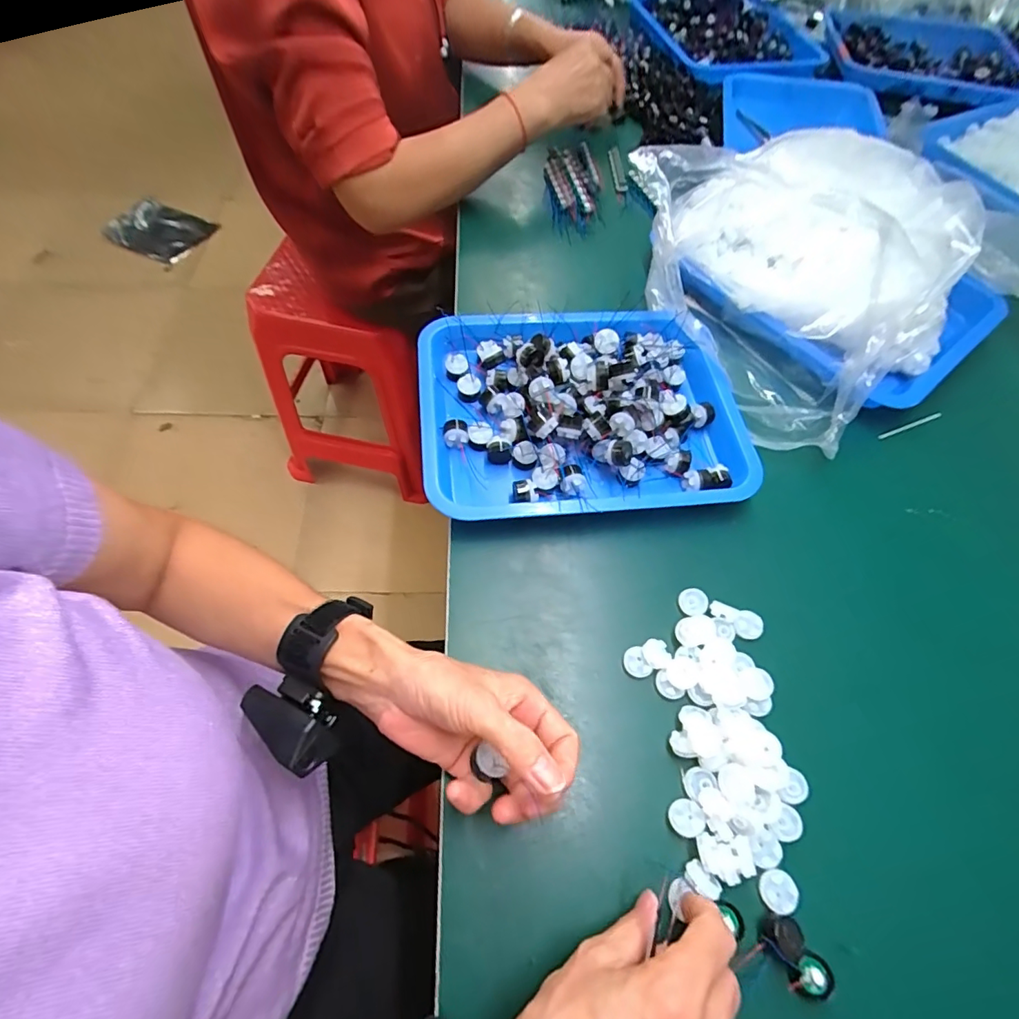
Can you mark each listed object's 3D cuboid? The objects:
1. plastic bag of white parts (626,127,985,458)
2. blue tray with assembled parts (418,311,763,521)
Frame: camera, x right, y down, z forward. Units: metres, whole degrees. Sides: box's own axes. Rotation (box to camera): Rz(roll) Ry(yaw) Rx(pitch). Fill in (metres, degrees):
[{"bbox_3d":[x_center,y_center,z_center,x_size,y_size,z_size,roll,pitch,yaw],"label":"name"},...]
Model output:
[{"bbox_3d":[0.299,-0.248,0.496,0.291,0.127,0.301,-30,68,-17],"label":"plastic bag of white parts"},{"bbox_3d":[0.066,-0.094,0.448,0.285,0.047,0.218,-5,62,-5],"label":"blue tray with assembled parts"}]

